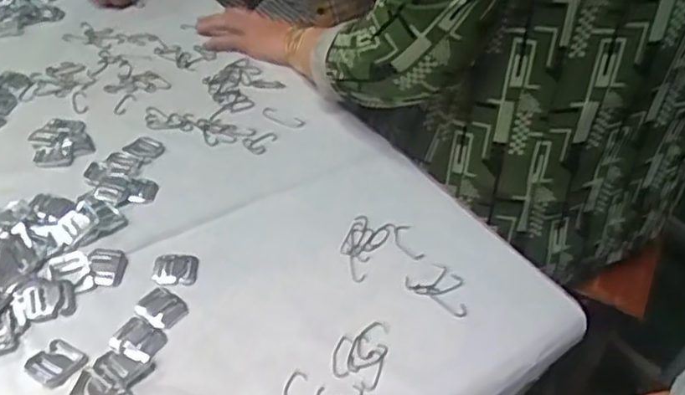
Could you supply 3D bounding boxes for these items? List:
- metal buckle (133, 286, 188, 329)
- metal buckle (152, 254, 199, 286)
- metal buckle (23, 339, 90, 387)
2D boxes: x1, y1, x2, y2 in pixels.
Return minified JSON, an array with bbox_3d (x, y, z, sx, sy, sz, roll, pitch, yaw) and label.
[{"bbox_3d":[-0.144,0.087,0.505,0.039,0.004,0.031,30,47,24],"label":"metal buckle"},{"bbox_3d":[-0.140,0.059,0.534,0.037,0.004,0.033,3,42,-5],"label":"metal buckle"},{"bbox_3d":[-0.205,0.117,0.457,0.031,0.006,0.034,25,45,18],"label":"metal buckle"}]

